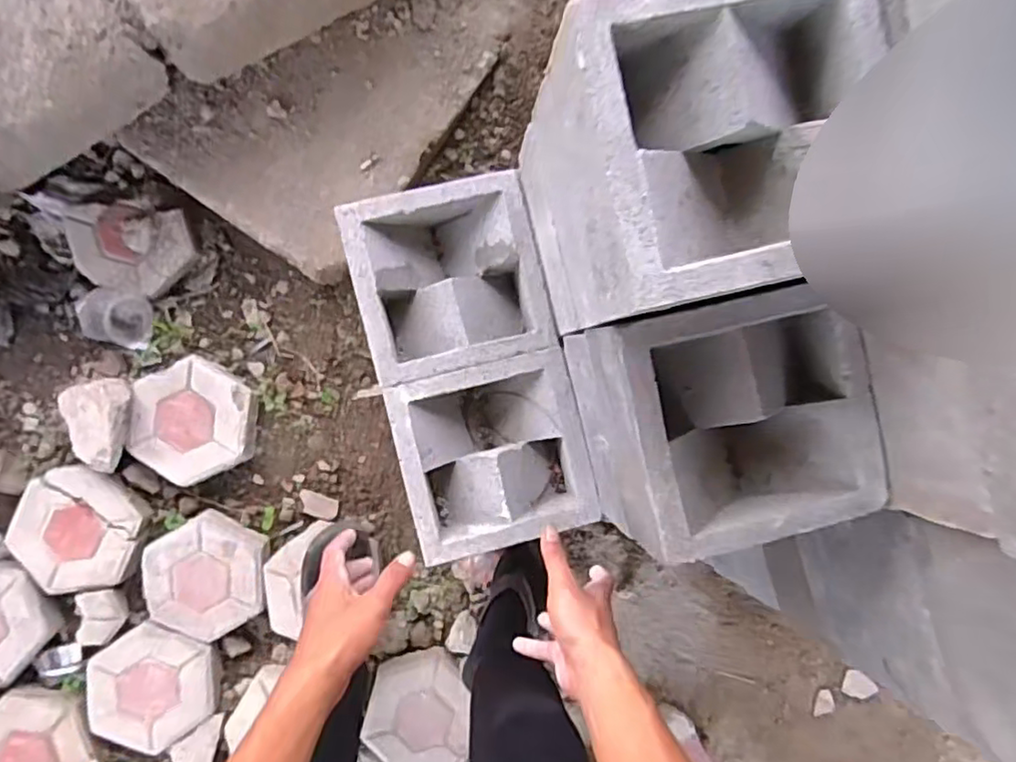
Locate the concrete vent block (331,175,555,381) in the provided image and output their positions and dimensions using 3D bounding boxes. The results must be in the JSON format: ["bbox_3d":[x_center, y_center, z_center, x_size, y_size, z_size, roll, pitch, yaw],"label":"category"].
[{"bbox_3d":[-0.068,-0.111,0.707,0.198,0.073,0.199,-14,90,-4],"label":"concrete vent block"}]

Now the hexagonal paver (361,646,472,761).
[{"bbox_3d":[-0.164,0.606,1.153,0.193,0.054,0.218,3,86,-7],"label":"hexagonal paver"}]

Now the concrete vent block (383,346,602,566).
[{"bbox_3d":[-0.018,0.083,0.711,0.197,0.073,0.199,-13,88,-7],"label":"concrete vent block"}]

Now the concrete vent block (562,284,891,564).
[{"bbox_3d":[0.192,0.033,0.593,0.209,0.185,0.197,-11,90,-4],"label":"concrete vent block"}]

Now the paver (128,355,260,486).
[{"bbox_3d":[-0.549,0.072,1.110,0.199,0.060,0.217,7,86,-6],"label":"paver"}]

